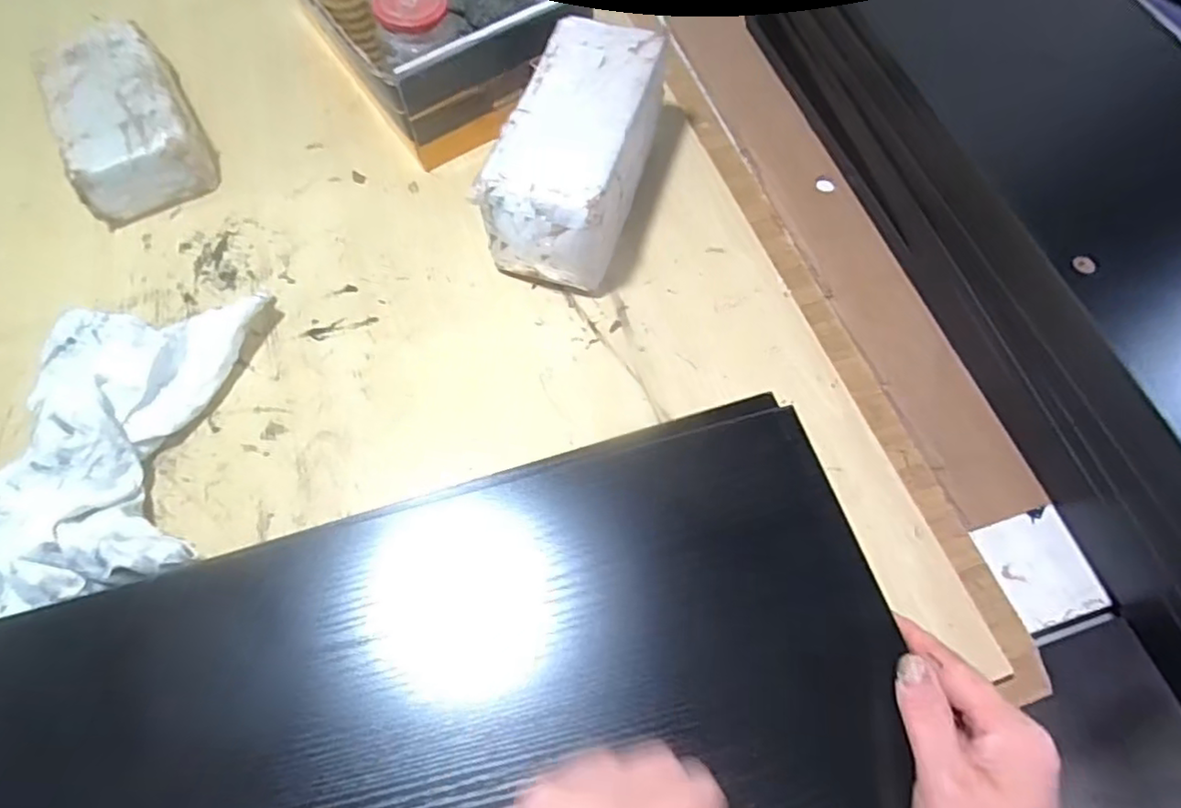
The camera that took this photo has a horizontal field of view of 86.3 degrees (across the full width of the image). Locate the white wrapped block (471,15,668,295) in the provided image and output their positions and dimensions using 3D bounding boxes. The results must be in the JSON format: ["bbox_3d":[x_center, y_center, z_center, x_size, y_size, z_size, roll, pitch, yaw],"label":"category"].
[{"bbox_3d":[-0.011,-0.212,0.547,0.103,0.109,0.220,14,66,8],"label":"white wrapped block"}]

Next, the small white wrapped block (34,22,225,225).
[{"bbox_3d":[-0.445,-0.274,0.602,0.114,0.066,0.196,-28,67,-11],"label":"small white wrapped block"}]

